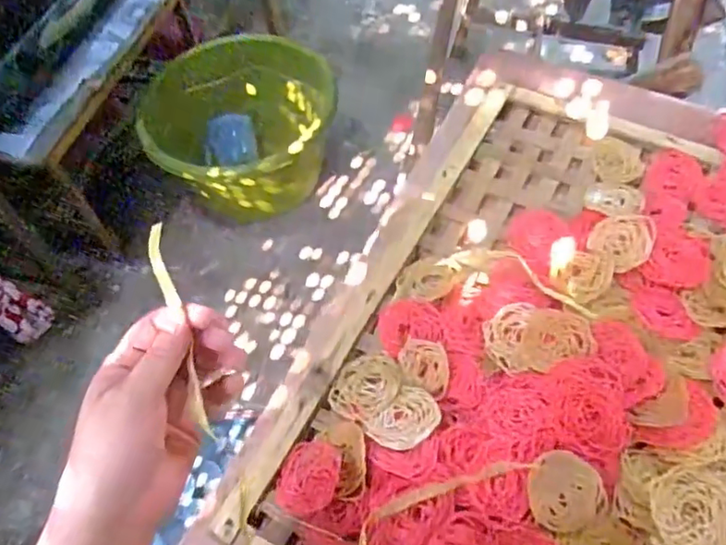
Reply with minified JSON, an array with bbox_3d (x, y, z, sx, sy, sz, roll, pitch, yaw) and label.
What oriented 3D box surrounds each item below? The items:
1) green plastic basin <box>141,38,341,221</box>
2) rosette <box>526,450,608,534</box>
[{"bbox_3d":[-0.295,-0.358,1.552,0.495,0.291,0.415,-27,61,-12],"label":"green plastic basin"},{"bbox_3d":[0.161,0.173,0.464,0.059,0.004,0.059,0,76,-1],"label":"rosette"}]

